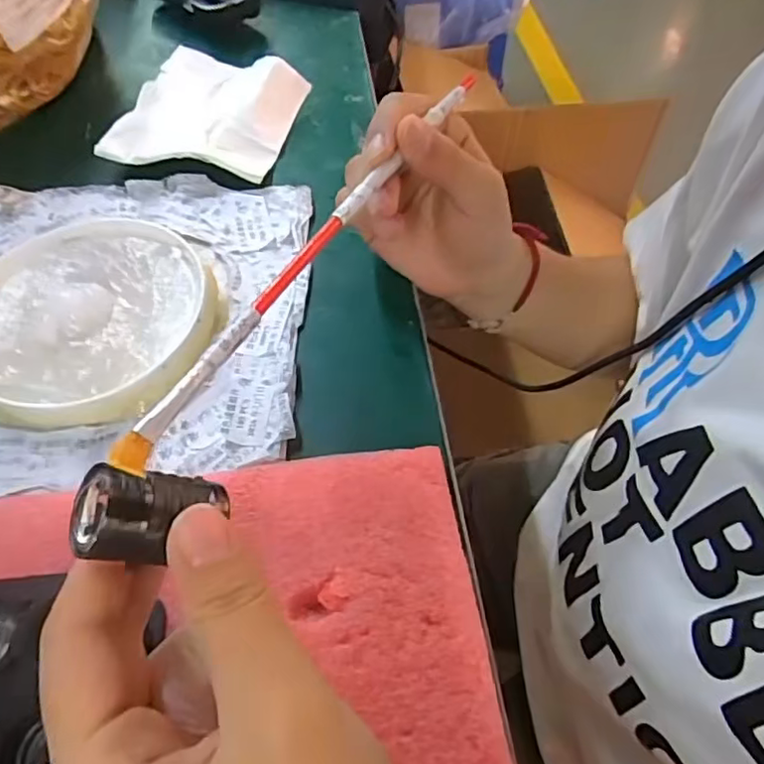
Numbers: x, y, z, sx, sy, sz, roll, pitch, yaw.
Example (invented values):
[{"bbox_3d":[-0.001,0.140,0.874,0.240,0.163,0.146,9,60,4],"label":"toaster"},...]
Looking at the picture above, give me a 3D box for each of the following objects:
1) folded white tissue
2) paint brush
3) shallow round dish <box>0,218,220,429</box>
[{"bbox_3d":[-0.112,-0.174,0.391,0.100,0.022,0.110,11,58,9],"label":"folded white tissue"},{"bbox_3d":[-0.012,-0.061,0.219,0.010,0.005,0.240,23,53,14],"label":"paint brush"},{"bbox_3d":[-0.145,-0.035,0.301,0.117,0.015,0.120,-1,57,1],"label":"shallow round dish"}]

